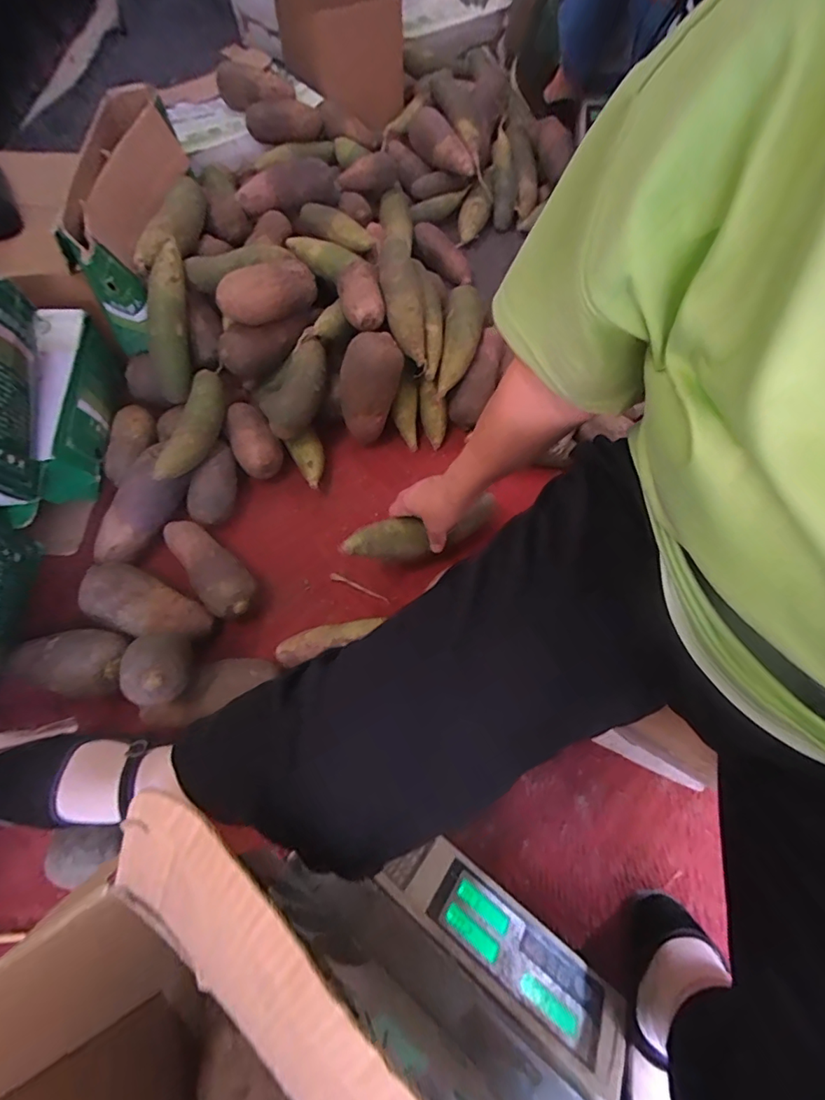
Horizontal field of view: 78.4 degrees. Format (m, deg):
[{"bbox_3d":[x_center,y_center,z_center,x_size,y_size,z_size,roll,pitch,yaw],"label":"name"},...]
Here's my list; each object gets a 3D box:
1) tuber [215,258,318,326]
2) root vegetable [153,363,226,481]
[{"bbox_3d":[-0.217,-0.386,0.765,0.148,0.071,0.057,-33,67,-16],"label":"tuber"},{"bbox_3d":[-0.312,-0.183,0.735,0.056,0.051,0.206,5,63,3],"label":"root vegetable"}]

